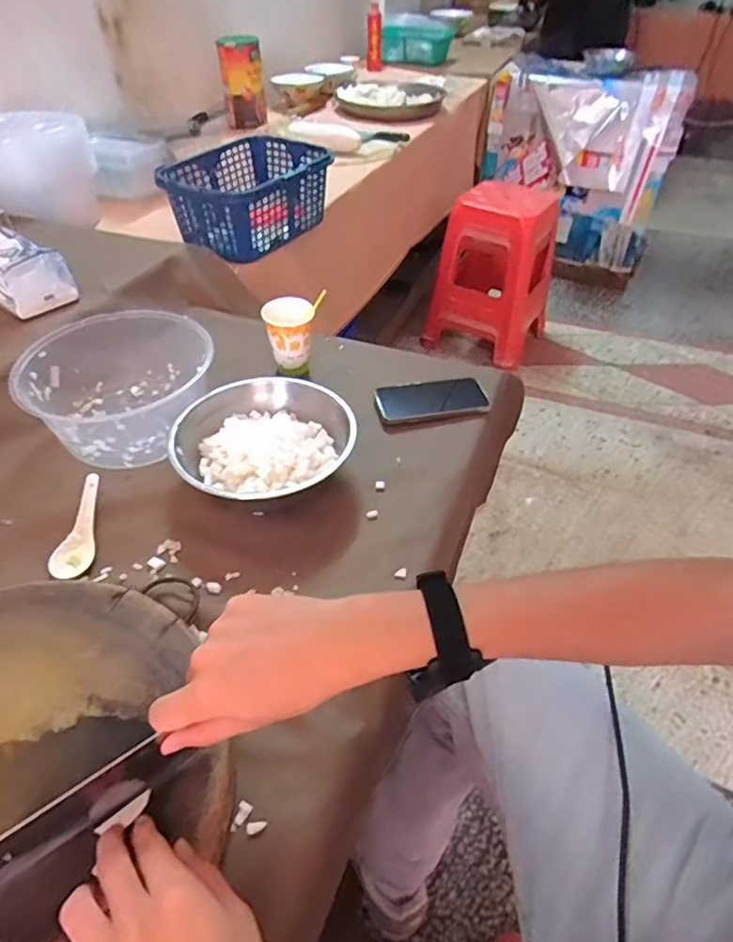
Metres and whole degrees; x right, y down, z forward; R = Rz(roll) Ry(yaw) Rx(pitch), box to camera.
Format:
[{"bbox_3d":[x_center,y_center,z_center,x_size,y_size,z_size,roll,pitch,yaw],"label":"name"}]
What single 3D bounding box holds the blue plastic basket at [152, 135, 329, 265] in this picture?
[{"bbox_3d":[-0.225,-0.550,1.136,0.244,0.129,0.304,15,47,14],"label":"blue plastic basket"}]

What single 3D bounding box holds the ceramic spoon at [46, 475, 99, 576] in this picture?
[{"bbox_3d":[-0.309,0.059,0.612,0.040,0.021,0.122,2,62,2],"label":"ceramic spoon"}]

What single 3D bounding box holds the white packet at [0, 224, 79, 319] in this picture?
[{"bbox_3d":[-0.512,-0.302,0.821,0.162,0.082,0.103,33,54,29],"label":"white packet"}]

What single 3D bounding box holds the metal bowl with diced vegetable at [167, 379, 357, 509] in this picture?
[{"bbox_3d":[-0.123,-0.032,0.664,0.175,0.077,0.203,31,52,27],"label":"metal bowl with diced vegetable"}]

